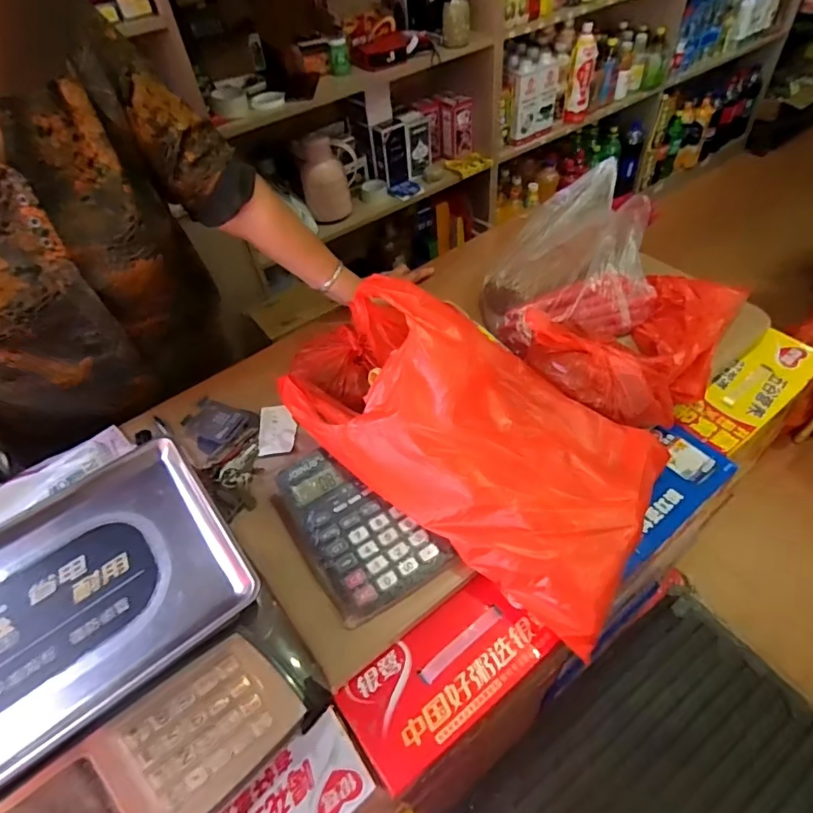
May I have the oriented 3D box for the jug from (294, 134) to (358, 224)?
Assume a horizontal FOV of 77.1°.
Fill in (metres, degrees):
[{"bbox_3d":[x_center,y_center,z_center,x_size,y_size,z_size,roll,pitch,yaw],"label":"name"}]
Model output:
[{"bbox_3d":[-0.239,-0.704,1.547,0.165,0.229,0.143,-12,50,-4],"label":"jug"}]

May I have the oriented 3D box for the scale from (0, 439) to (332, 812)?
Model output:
[{"bbox_3d":[-0.306,0.238,0.478,0.333,0.101,0.338,-34,55,-21],"label":"scale"}]

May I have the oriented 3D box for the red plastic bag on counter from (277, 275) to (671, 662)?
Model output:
[{"bbox_3d":[0.047,0.021,0.609,0.469,0.162,0.258,23,56,23],"label":"red plastic bag on counter"}]

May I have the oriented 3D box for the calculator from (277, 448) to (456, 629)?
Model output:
[{"bbox_3d":[-0.057,0.131,0.599,0.136,0.041,0.200,-28,53,-17],"label":"calculator"}]

